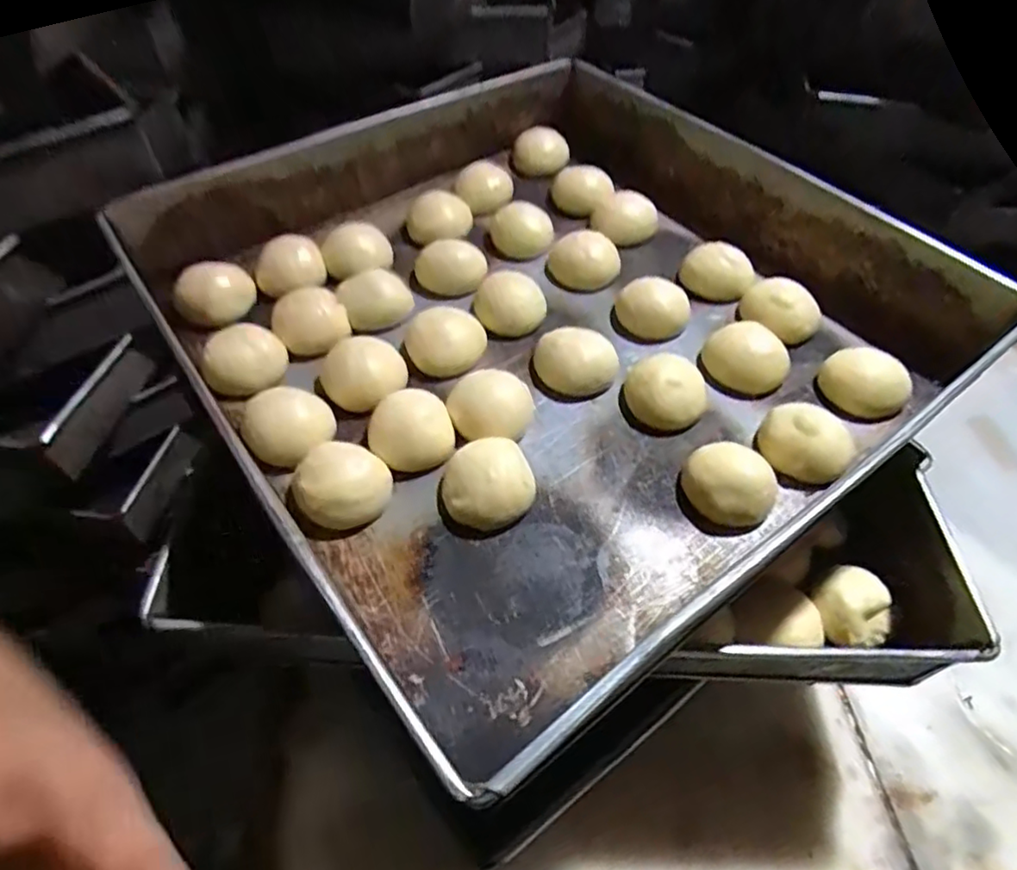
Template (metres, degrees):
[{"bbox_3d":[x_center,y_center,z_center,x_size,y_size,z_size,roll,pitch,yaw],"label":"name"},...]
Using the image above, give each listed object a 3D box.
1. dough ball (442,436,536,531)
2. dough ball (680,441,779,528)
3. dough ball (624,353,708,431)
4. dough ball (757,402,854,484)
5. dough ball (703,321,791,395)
[{"bbox_3d":[-0.011,0.025,0.324,0.046,0.027,0.043,1,50,-1],"label":"dough ball"},{"bbox_3d":[0.115,0.026,0.322,0.046,0.034,0.039,25,54,18],"label":"dough ball"},{"bbox_3d":[0.093,-0.024,0.369,0.046,0.024,0.045,1,50,-1],"label":"dough ball"},{"bbox_3d":[0.163,0.006,0.342,0.046,0.030,0.037,26,54,19],"label":"dough ball"},{"bbox_3d":[0.148,-0.049,0.382,0.048,0.022,0.043,25,54,18],"label":"dough ball"}]

